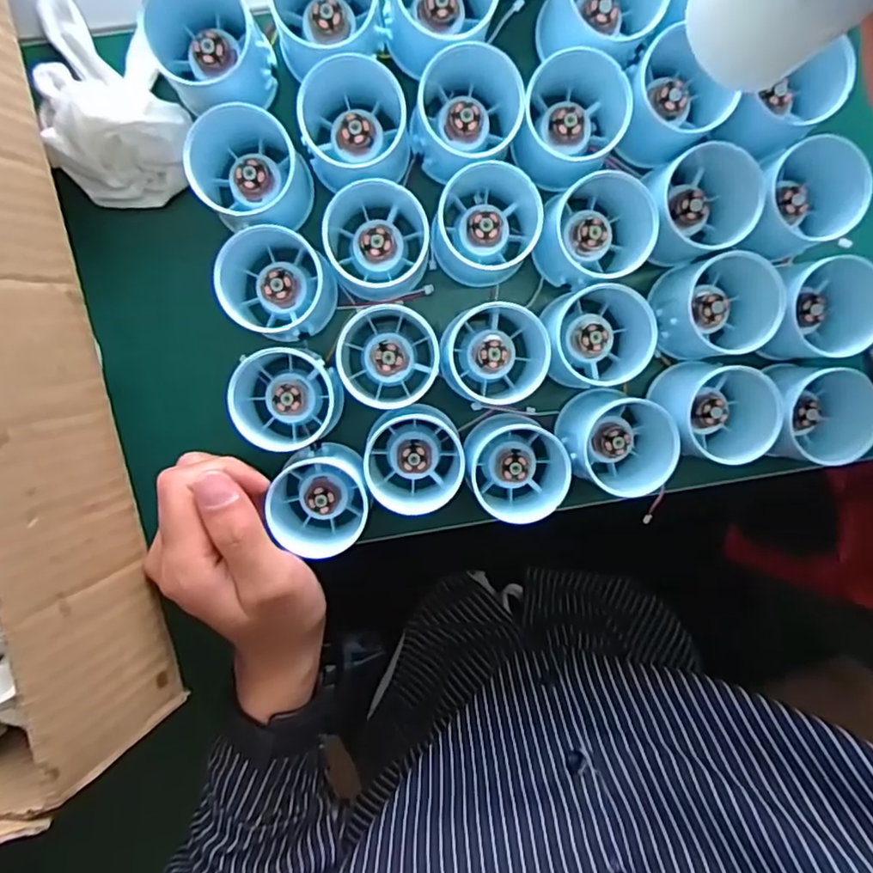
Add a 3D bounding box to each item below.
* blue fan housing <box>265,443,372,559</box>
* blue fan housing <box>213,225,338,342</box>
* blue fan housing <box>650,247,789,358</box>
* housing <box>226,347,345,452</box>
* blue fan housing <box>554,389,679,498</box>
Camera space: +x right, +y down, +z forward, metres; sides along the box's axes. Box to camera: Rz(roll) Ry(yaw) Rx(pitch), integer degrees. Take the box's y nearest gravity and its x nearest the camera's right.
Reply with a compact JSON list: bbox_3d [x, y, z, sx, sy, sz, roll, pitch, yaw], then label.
[{"bbox_3d":[-0.064,0.036,0.338,0.057,0.042,0.060,37,93,-7],"label":"blue fan housing"},{"bbox_3d":[-0.082,-0.078,0.323,0.054,0.045,0.053,0,97,-4],"label":"blue fan housing"},{"bbox_3d":[0.151,-0.070,0.337,0.056,0.047,0.054,0,97,-4],"label":"blue fan housing"},{"bbox_3d":[-0.078,-0.019,0.330,0.050,0.048,0.054,-11,98,-2],"label":"housing"},{"bbox_3d":[0.098,0.003,0.344,0.055,0.046,0.055,36,93,-7],"label":"blue fan housing"}]

